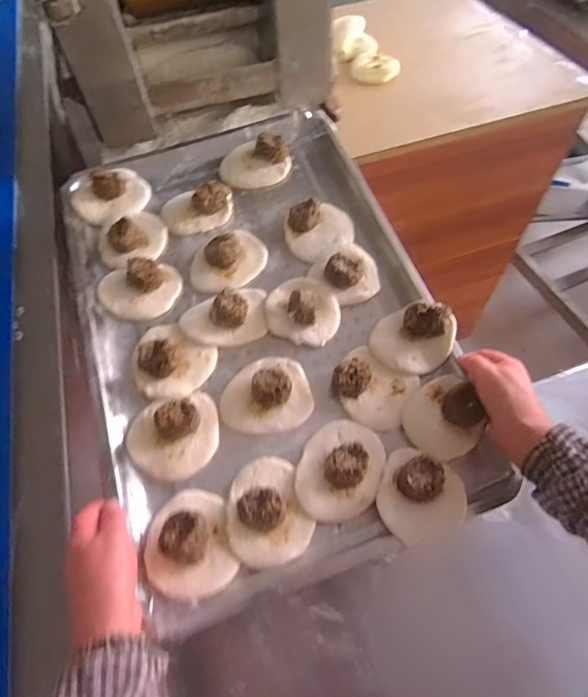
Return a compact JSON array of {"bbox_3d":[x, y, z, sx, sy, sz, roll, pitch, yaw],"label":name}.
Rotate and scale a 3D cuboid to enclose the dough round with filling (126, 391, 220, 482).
[{"bbox_3d":[-0.120,0.083,0.438,0.087,0.033,0.084,-1,57,2],"label":"dough round with filling"}]

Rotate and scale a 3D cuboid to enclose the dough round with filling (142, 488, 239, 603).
[{"bbox_3d":[-0.094,0.168,0.386,0.072,0.034,0.089,-17,58,-8],"label":"dough round with filling"}]

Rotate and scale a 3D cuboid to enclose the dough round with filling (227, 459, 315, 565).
[{"bbox_3d":[-0.027,0.145,0.407,0.074,0.031,0.094,-20,58,-10],"label":"dough round with filling"}]

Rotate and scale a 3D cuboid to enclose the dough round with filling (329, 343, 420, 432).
[{"bbox_3d":[0.085,0.037,0.472,0.082,0.025,0.078,-1,57,2],"label":"dough round with filling"}]

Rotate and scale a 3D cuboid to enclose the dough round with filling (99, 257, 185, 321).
[{"bbox_3d":[-0.186,-0.073,0.525,0.093,0.027,0.072,-6,57,-1],"label":"dough round with filling"}]

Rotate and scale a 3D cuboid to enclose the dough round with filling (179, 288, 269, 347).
[{"bbox_3d":[-0.082,-0.043,0.511,0.097,0.031,0.071,-10,57,-4],"label":"dough round with filling"}]

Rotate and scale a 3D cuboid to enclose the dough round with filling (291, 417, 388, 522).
[{"bbox_3d":[0.046,0.111,0.427,0.077,0.028,0.102,19,60,15],"label":"dough round with filling"}]

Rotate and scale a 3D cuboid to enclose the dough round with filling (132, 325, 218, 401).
[{"bbox_3d":[-0.138,0.009,0.479,0.085,0.025,0.082,-1,57,2],"label":"dough round with filling"}]

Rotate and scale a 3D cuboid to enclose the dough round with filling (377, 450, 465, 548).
[{"bbox_3d":[0.117,0.132,0.417,0.081,0.026,0.079,-1,57,2],"label":"dough round with filling"}]

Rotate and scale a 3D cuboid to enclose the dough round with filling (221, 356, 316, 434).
[{"bbox_3d":[-0.031,0.043,0.466,0.095,0.030,0.083,-12,57,-5],"label":"dough round with filling"}]

